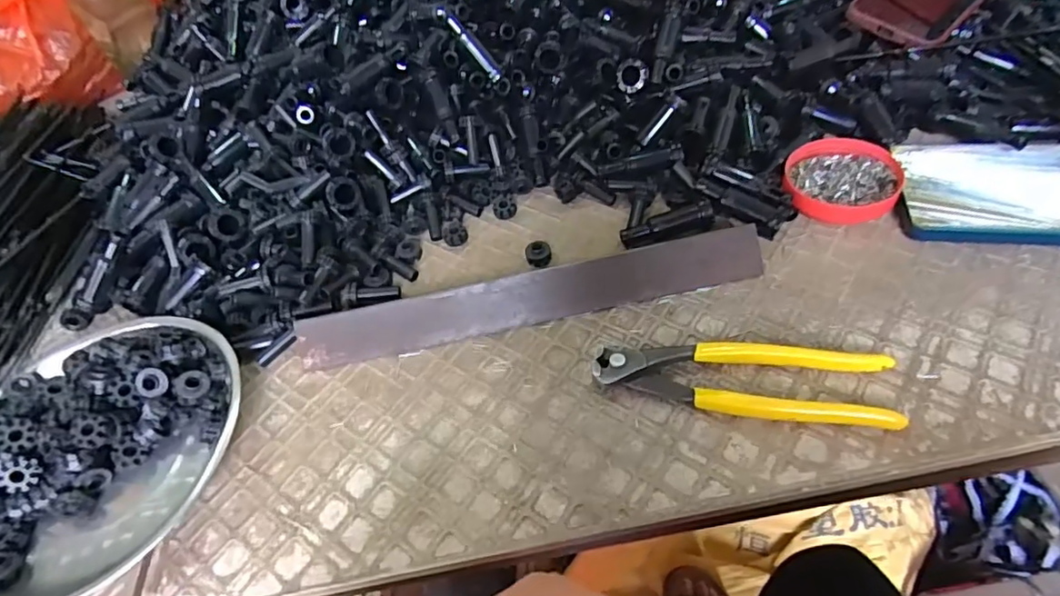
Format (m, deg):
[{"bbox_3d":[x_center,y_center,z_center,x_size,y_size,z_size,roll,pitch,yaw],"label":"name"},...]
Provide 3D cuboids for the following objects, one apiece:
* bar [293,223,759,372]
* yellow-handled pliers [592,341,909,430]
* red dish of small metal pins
[{"bbox_3d":[0.001,0.000,0.398,0.315,0.007,0.034,-12,94,0],"label":"bar"},{"bbox_3d":[0.123,0.046,0.343,0.165,0.014,0.051,2,51,12],"label":"yellow-handled pliers"},{"bbox_3d":[0.230,-0.091,0.432,0.074,0.015,0.080,-5,50,6],"label":"red dish of small metal pins"}]

